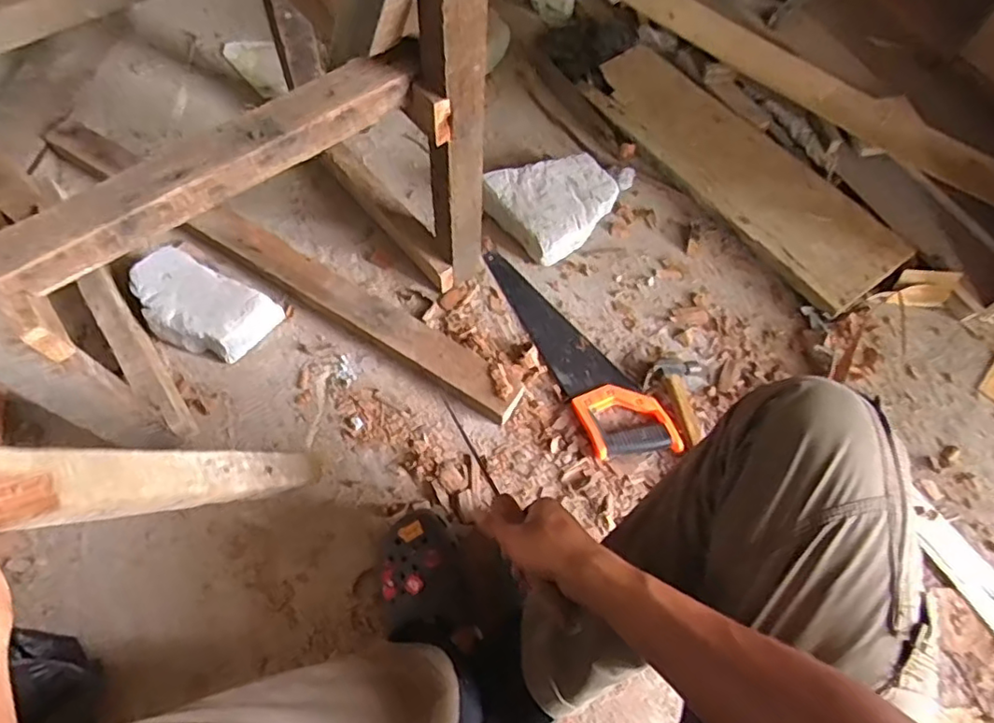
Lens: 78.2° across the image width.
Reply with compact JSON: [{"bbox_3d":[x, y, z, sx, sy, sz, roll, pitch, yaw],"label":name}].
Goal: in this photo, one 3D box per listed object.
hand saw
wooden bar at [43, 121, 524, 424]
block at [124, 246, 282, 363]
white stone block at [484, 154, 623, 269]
[{"bbox_3d":[0.121,-0.032,0.931,0.115,0.026,0.403,-22,65,-13],"label":"hand saw"},{"bbox_3d":[-0.366,-0.168,0.978,0.927,0.043,0.081,29,65,13],"label":"wooden bar"},{"bbox_3d":[-0.452,-0.085,0.925,0.212,0.075,0.123,24,64,10],"label":"block"},{"bbox_3d":[0.098,-0.277,1.044,0.202,0.060,0.184,-40,71,-20],"label":"white stone block"}]

